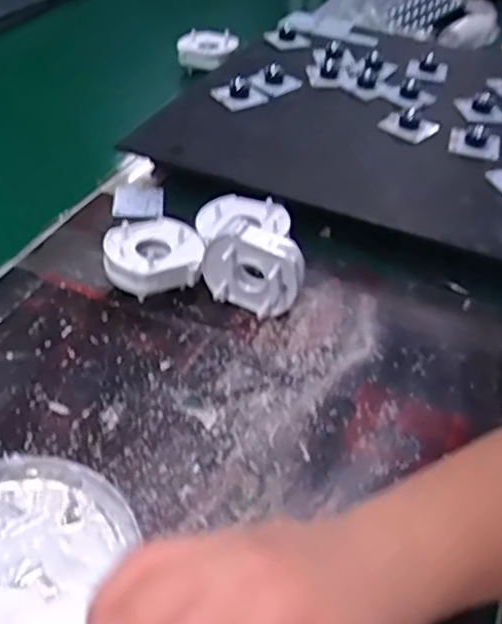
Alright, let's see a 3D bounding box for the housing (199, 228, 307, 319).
[{"bbox_3d":[0.001,-0.029,0.453,0.071,0.062,0.020,17,44,14],"label":"housing"}]

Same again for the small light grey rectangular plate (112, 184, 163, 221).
[{"bbox_3d":[-0.099,-0.096,0.561,0.043,0.006,0.050,-1,43,-6],"label":"small light grey rectangular plate"}]

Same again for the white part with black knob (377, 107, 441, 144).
[{"bbox_3d":[0.149,-0.180,0.616,0.044,0.019,0.046,2,42,-2],"label":"white part with black knob"}]

